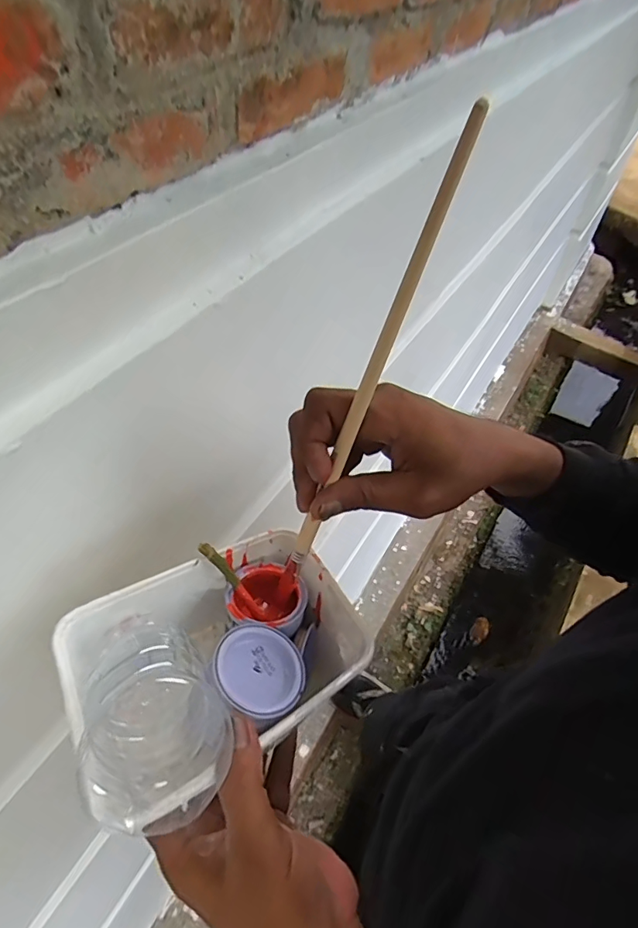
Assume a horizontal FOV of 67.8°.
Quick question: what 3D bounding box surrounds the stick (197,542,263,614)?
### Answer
[{"bbox_3d":[-0.061,0.080,0.330,0.007,0.006,0.064,-43,103,-30],"label":"stick"}]

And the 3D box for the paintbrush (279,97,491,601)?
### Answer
[{"bbox_3d":[0.025,-0.037,0.248,0.011,0.249,0.008,-15,51,-36],"label":"paintbrush"}]

